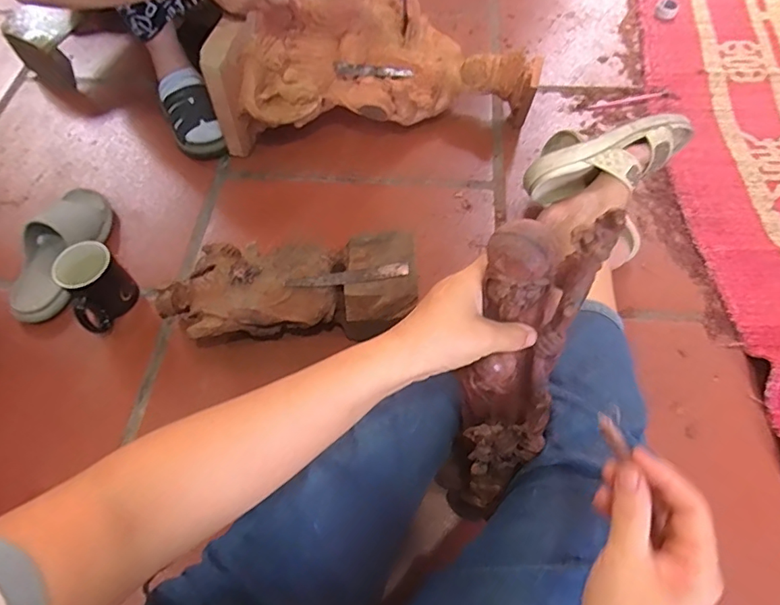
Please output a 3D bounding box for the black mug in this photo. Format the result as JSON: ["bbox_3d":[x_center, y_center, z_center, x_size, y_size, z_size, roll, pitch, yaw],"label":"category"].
[{"bbox_3d":[-0.447,-0.024,0.748,0.095,0.097,0.094,-41,67,-17],"label":"black mug"}]

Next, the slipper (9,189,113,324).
[{"bbox_3d":[-0.537,-0.086,0.799,0.139,0.084,0.237,16,64,12],"label":"slipper"}]

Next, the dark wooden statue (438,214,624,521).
[{"bbox_3d":[0.097,0.090,0.431,0.076,0.398,0.055,14,41,11],"label":"dark wooden statue"}]

